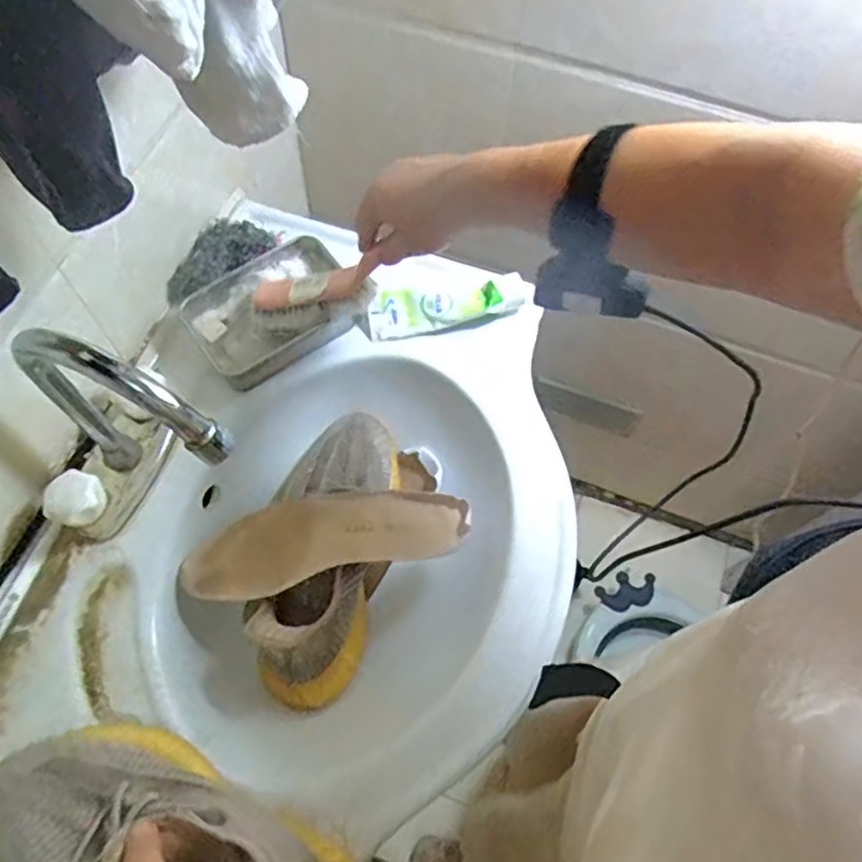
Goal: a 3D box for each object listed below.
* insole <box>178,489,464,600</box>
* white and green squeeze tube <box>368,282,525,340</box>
[{"bbox_3d":[-0.087,0.086,0.571,0.234,0.021,0.074,-12,66,-8],"label":"insole"},{"bbox_3d":[0.014,-0.117,0.642,0.140,0.029,0.042,-2,65,-4],"label":"white and green squeeze tube"}]

